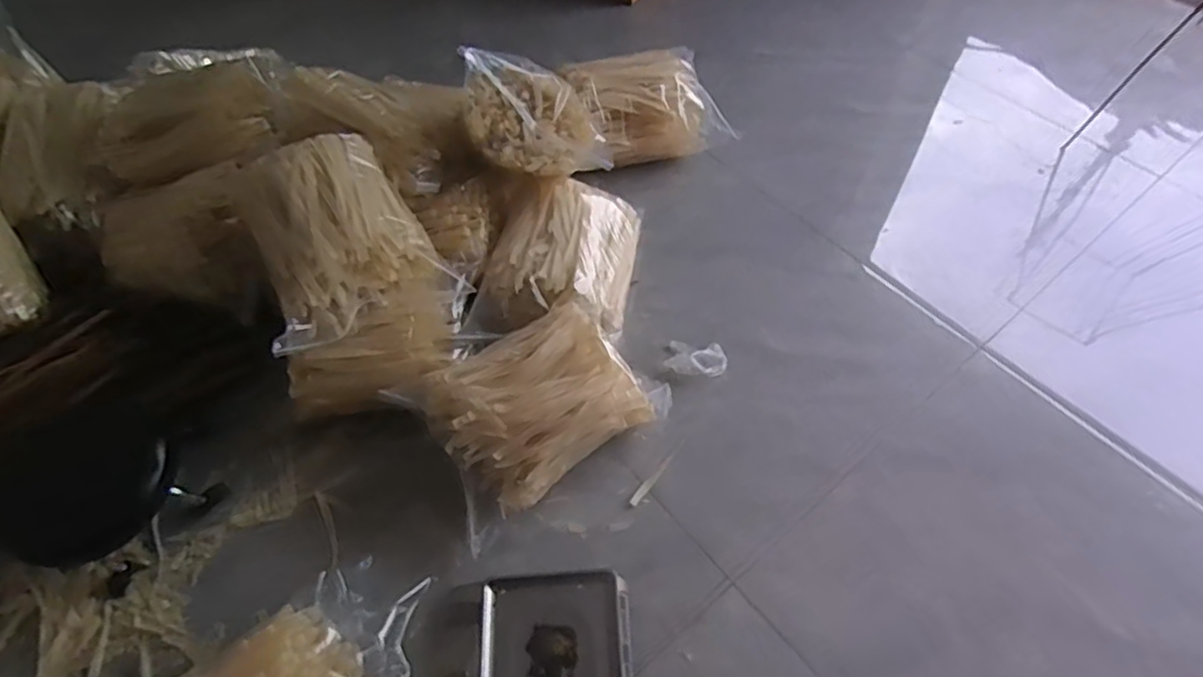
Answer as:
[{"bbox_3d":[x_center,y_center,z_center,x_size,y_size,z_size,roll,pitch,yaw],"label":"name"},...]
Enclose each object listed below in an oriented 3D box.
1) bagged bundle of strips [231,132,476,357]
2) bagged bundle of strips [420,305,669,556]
[{"bbox_3d":[-0.569,-0.210,1.381,0.365,0.222,0.430,-30,60,-14],"label":"bagged bundle of strips"},{"bbox_3d":[-0.136,0.144,1.346,0.476,0.239,0.306,-33,62,-17],"label":"bagged bundle of strips"}]

